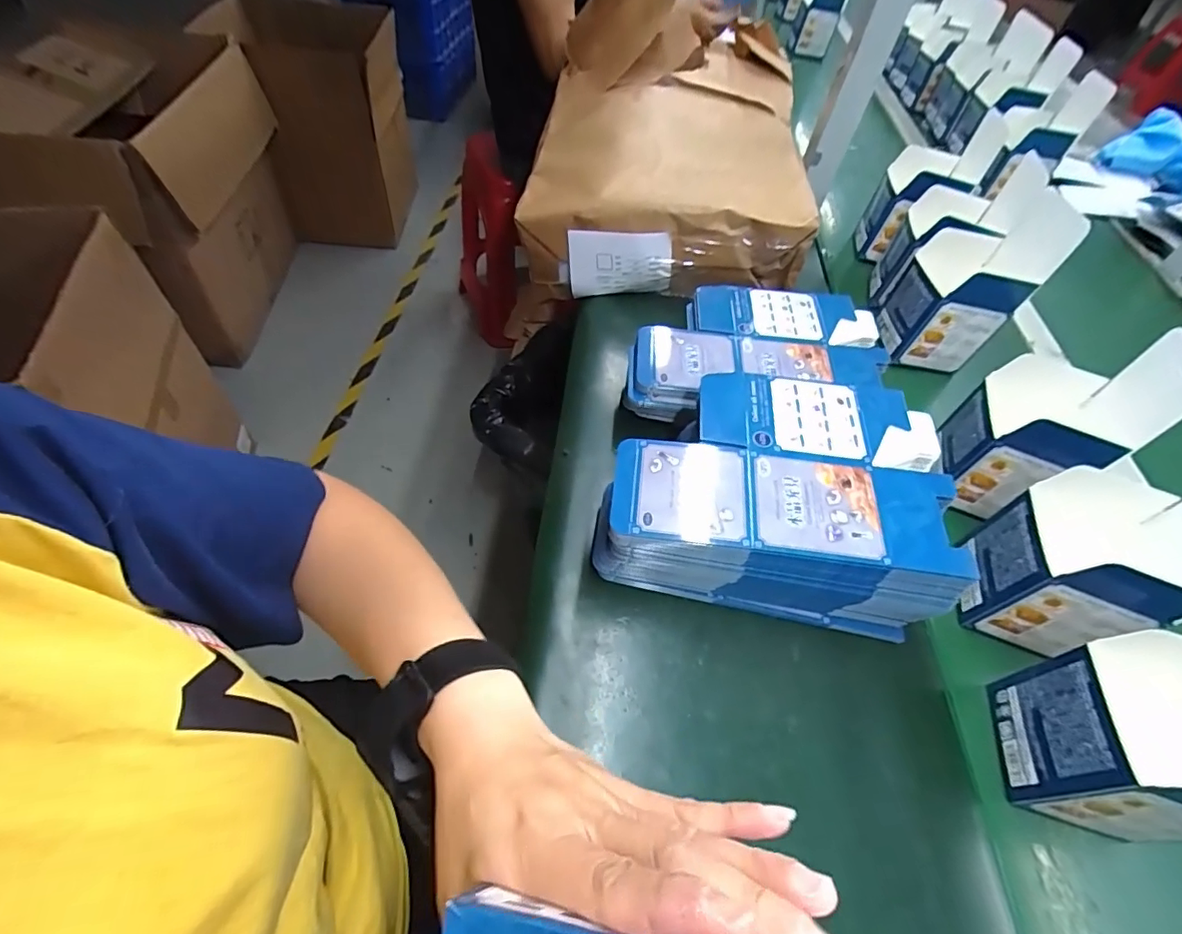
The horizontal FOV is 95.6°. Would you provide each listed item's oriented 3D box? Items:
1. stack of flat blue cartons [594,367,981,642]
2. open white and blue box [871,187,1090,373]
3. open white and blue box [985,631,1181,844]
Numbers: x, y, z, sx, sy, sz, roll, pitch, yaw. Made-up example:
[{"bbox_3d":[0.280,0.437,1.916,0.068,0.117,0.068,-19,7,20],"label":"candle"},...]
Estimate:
[{"bbox_3d":[0.138,0.024,0.435,0.249,0.110,0.160,9,51,4],"label":"stack of flat blue cartons"},{"bbox_3d":[0.404,-0.199,0.575,0.107,0.168,0.087,7,51,2],"label":"open white and blue box"},{"bbox_3d":[0.347,0.159,0.311,0.110,0.168,0.085,16,52,9],"label":"open white and blue box"}]

